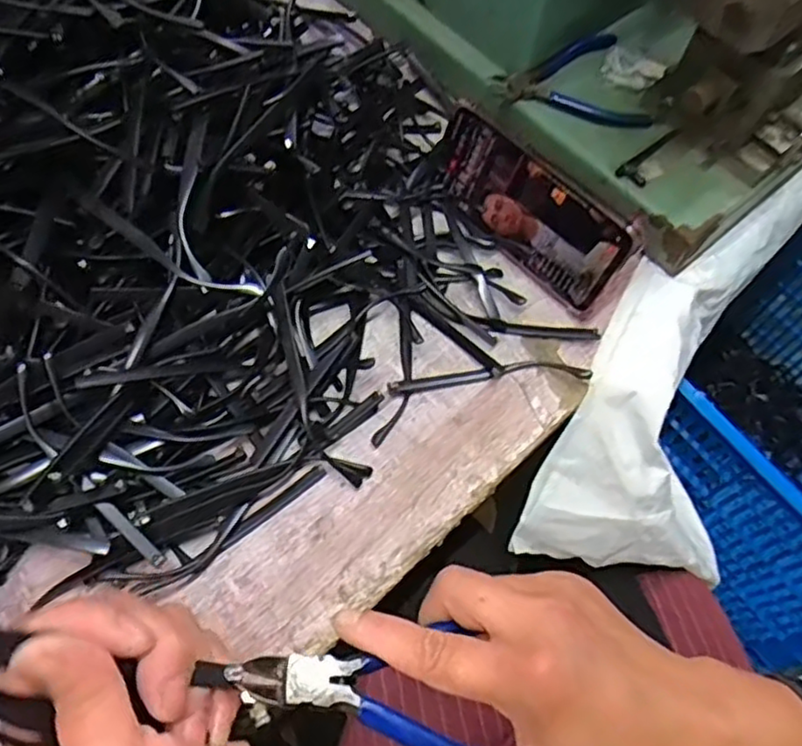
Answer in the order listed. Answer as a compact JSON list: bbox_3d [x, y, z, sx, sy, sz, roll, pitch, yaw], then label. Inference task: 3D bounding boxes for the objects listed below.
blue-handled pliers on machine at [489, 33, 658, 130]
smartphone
[{"bbox_3d":[0.142,-0.219,0.527,0.105,0.024,0.096,2,63,-3],"label":"blue-handled pliers on machine"},{"bbox_3d":[0.086,-0.115,0.480,0.153,0.074,0.004,43,52,16],"label":"smartphone"}]

